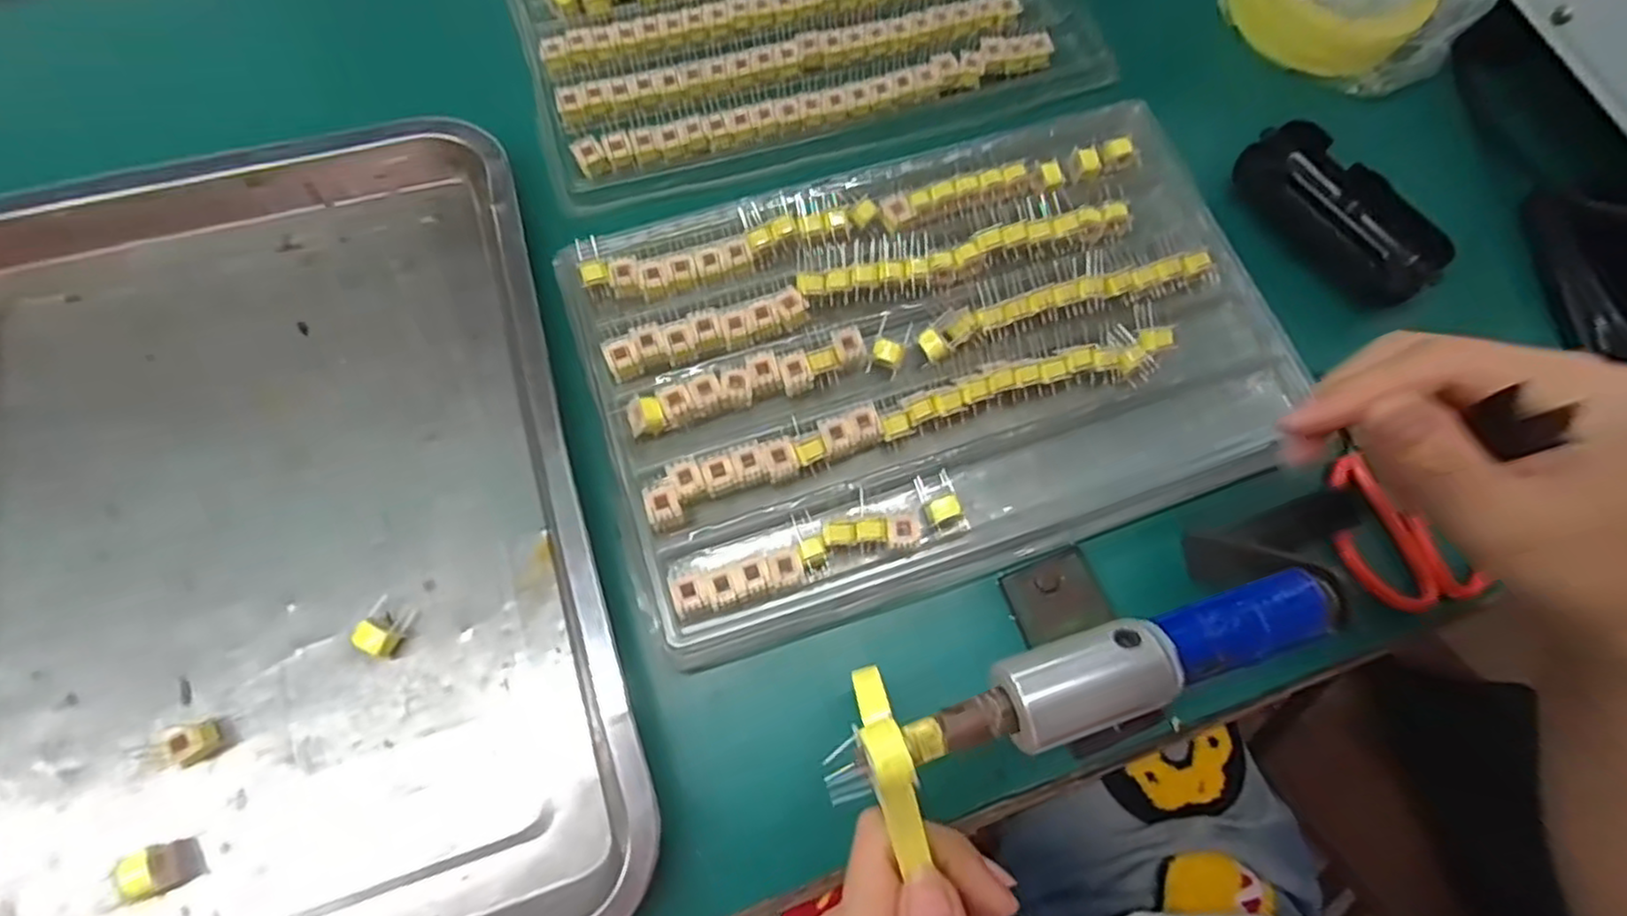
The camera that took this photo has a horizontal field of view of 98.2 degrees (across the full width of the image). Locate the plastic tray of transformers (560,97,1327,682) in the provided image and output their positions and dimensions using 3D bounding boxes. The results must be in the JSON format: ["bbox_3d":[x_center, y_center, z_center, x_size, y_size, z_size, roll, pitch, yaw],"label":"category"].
[{"bbox_3d":[0.059,-0.054,0.338,0.316,0.026,0.211,-17,72,-8],"label":"plastic tray of transformers"}]

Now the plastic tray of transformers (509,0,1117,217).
[{"bbox_3d":[-0.009,-0.271,0.421,0.319,0.034,0.207,-17,72,-8],"label":"plastic tray of transformers"}]

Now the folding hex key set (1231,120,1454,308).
[{"bbox_3d":[0.281,-0.131,0.379,0.050,0.029,0.110,-34,75,-13],"label":"folding hex key set"}]

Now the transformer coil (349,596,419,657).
[{"bbox_3d":[-0.180,0.070,0.294,0.015,0.014,0.021,19,71,4],"label":"transformer coil"}]

